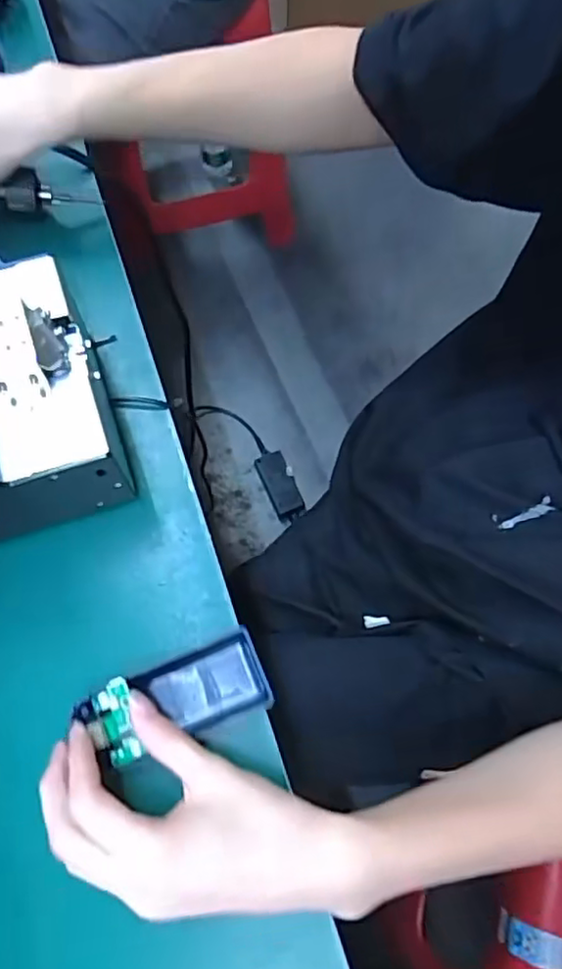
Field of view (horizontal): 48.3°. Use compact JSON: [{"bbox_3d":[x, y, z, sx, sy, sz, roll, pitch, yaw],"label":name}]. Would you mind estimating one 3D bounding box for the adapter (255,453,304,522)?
[{"bbox_3d":[-0.001,0.002,1.137,0.054,0.036,0.127,-21,74,-6],"label":"adapter"}]

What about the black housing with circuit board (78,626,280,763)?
[{"bbox_3d":[-0.057,0.115,0.340,0.097,0.014,0.044,-16,73,-13],"label":"black housing with circuit board"}]

